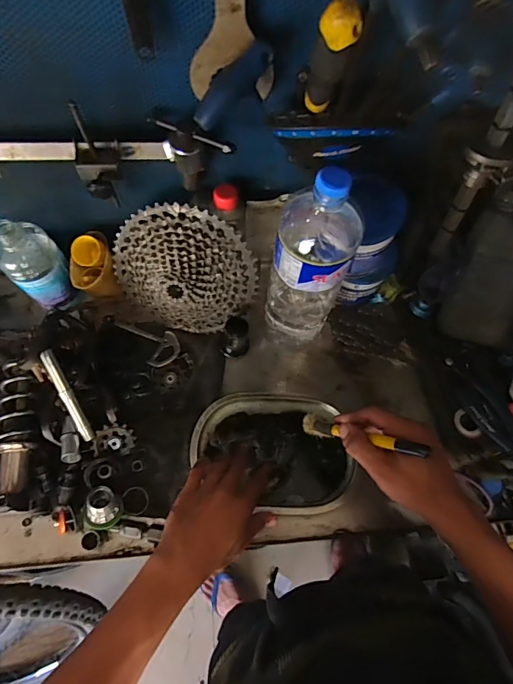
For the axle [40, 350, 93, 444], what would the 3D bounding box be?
[{"bbox_3d":[-0.244,0.070,0.544,0.016,0.011,0.126,-26,93,-11],"label":"axle"}]

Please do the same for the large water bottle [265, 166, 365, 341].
[{"bbox_3d":[0.063,-0.086,0.514,0.089,0.309,0.088,22,70,7],"label":"large water bottle"}]

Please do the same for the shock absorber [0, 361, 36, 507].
[{"bbox_3d":[-0.312,0.115,0.556,0.055,0.049,0.184,-11,69,-6],"label":"shock absorber"}]

